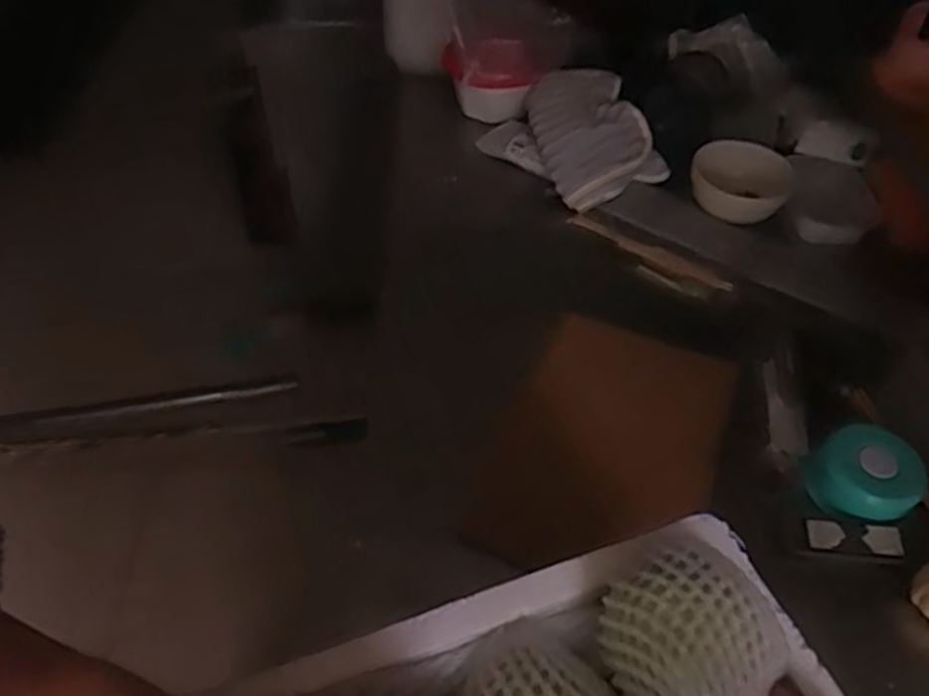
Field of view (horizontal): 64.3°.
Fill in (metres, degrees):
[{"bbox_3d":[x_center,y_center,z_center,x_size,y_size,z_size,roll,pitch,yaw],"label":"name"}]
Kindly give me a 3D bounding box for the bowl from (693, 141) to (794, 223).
[{"bbox_3d":[0.322,-0.197,0.866,0.106,0.046,0.106,19,50,15],"label":"bowl"}]

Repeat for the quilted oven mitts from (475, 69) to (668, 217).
[{"bbox_3d":[0.134,-0.243,0.902,0.175,0.070,0.187,-35,67,7],"label":"quilted oven mitts"}]

